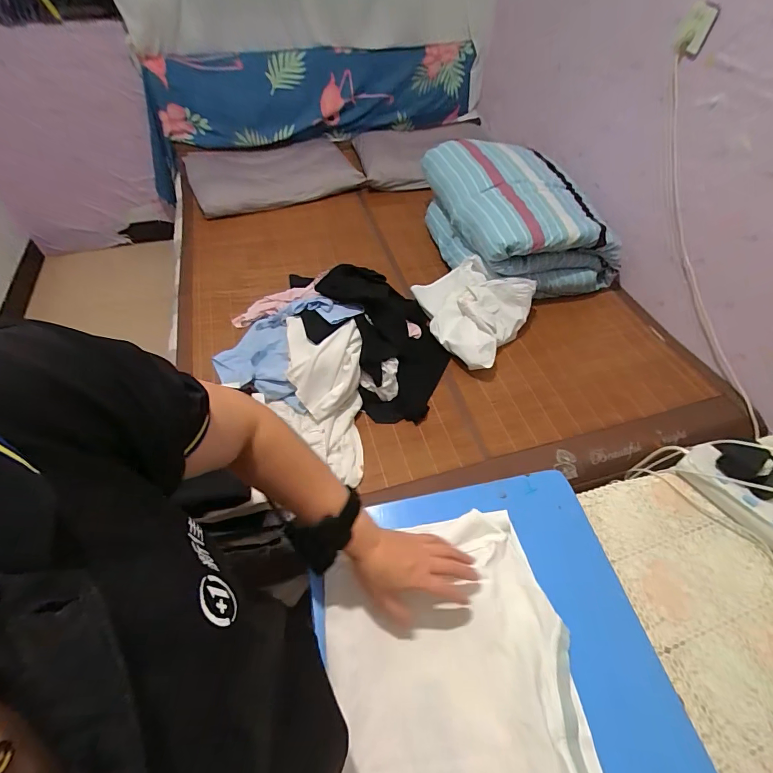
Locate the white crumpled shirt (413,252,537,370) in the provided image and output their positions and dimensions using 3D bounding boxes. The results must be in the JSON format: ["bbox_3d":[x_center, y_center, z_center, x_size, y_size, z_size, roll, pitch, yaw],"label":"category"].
[{"bbox_3d":[0.240,-0.244,1.228,0.345,0.144,0.307,32,59,20],"label":"white crumpled shirt"}]

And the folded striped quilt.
[{"bbox_3d":[0.445,-0.608,1.394,0.474,0.302,0.677,-15,55,-13],"label":"folded striped quilt"}]

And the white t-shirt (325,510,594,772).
[{"bbox_3d":[0.079,0.366,0.415,0.272,0.024,0.431,-3,54,-5],"label":"white t-shirt"}]

